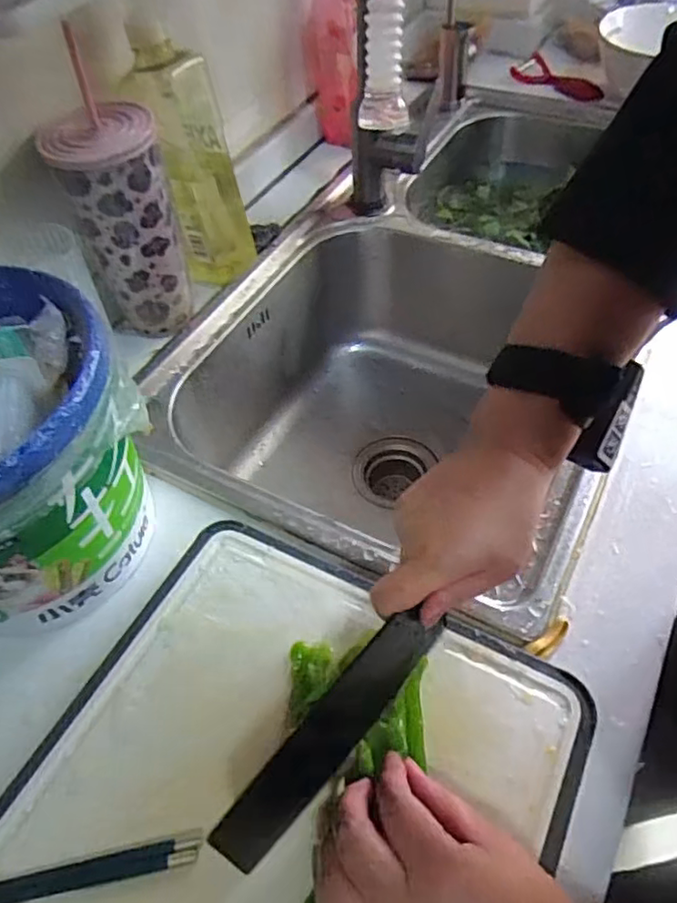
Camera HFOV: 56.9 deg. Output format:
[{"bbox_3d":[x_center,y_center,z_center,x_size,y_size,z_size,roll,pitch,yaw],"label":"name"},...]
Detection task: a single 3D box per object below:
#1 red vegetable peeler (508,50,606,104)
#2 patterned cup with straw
[{"bbox_3d":[0.331,-0.572,0.963,0.070,0.016,0.159,-25,55,-16],"label":"red vegetable peeler"},{"bbox_3d":[-0.195,-0.210,0.583,0.092,0.213,0.081,-17,53,-11],"label":"patterned cup with straw"}]

